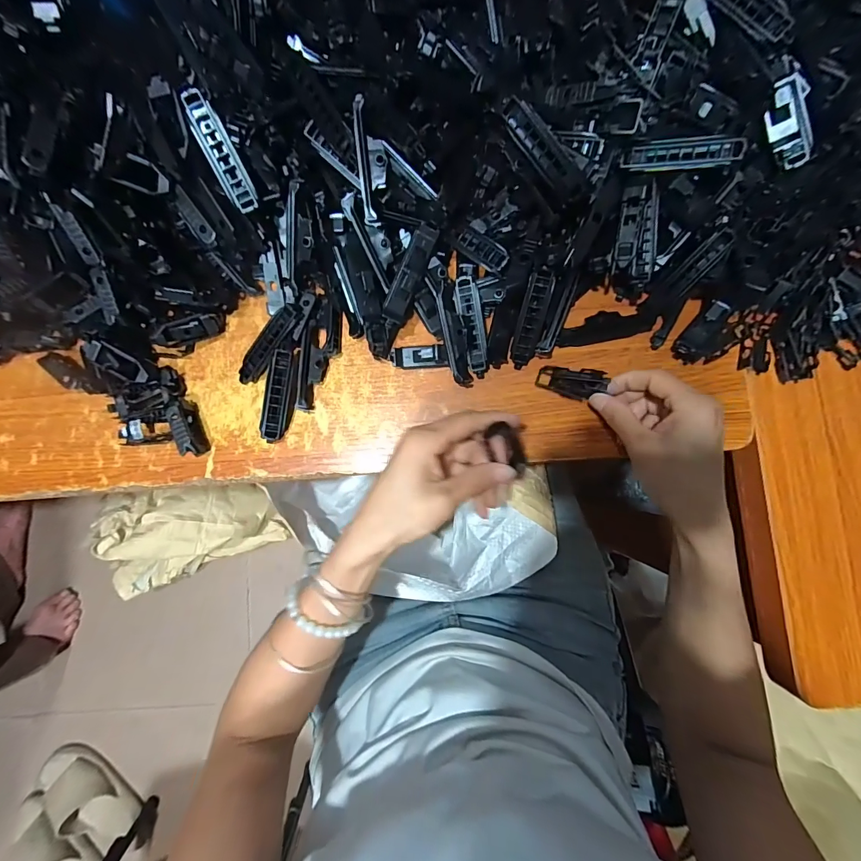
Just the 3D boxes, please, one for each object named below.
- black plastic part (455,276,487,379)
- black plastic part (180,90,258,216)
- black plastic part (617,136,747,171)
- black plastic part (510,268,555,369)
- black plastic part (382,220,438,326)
[{"bbox_3d":[0.034,-0.083,0.320,0.017,0.011,0.080,-12,104,1],"label":"black plastic part"},{"bbox_3d":[-0.146,-0.193,0.272,0.019,0.008,0.074,-23,111,0],"label":"black plastic part"},{"bbox_3d":[0.173,-0.191,0.270,0.072,0.010,0.015,10,86,22],"label":"black plastic part"},{"bbox_3d":[0.081,-0.088,0.312,0.019,0.007,0.077,13,115,3],"label":"black plastic part"},{"bbox_3d":[-0.016,-0.121,0.301,0.018,0.016,0.075,26,100,4],"label":"black plastic part"}]

